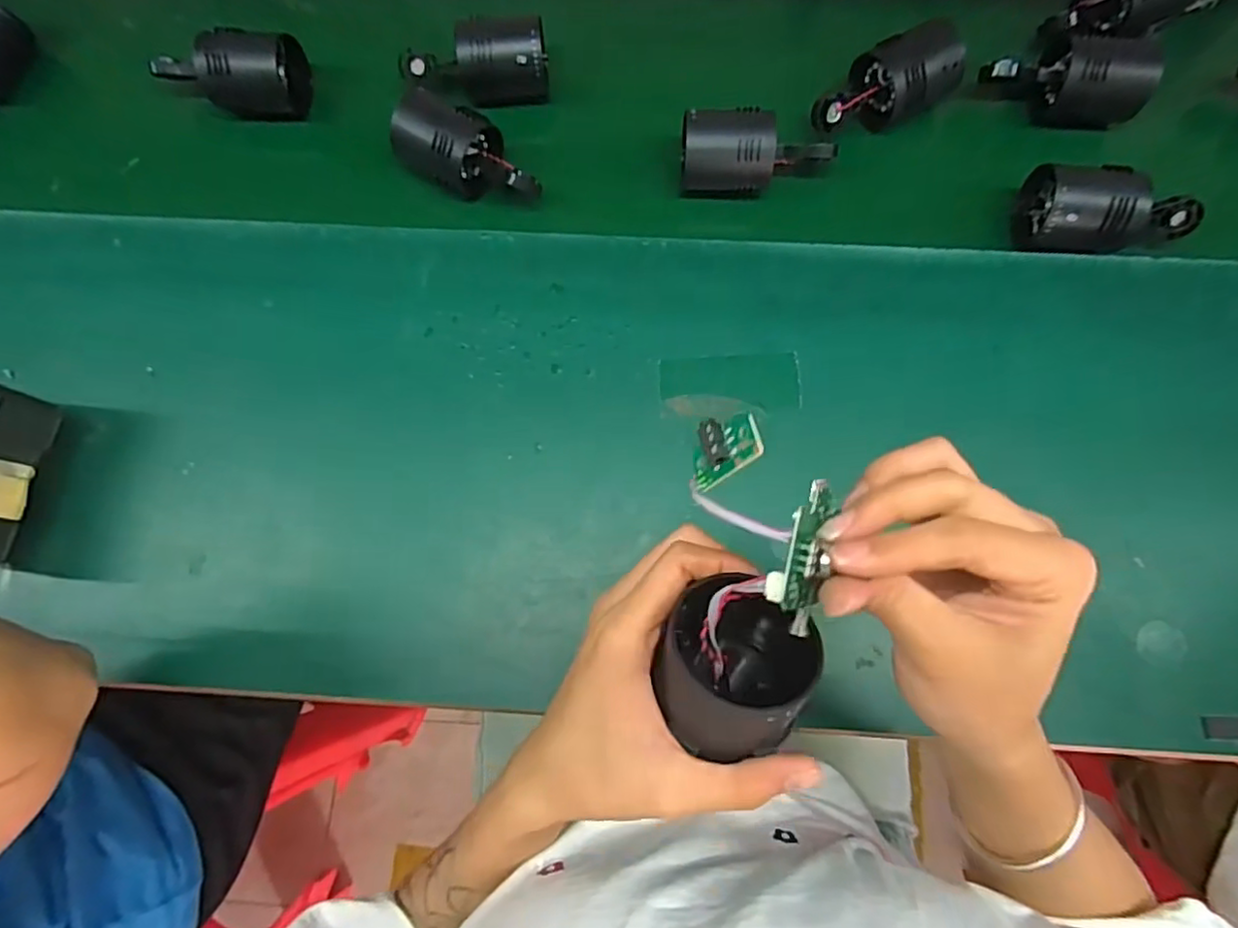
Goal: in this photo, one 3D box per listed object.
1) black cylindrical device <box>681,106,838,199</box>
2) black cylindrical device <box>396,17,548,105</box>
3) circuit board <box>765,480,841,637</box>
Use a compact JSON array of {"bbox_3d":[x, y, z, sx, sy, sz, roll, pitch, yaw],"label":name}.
[{"bbox_3d":[0.103,-0.230,0.469,0.117,0.045,0.051,-7,76,0],"label":"black cylindrical device"},{"bbox_3d":[-0.113,-0.315,0.499,0.115,0.052,0.052,-6,76,0],"label":"black cylindrical device"},{"bbox_3d":[0.061,0.031,0.213,0.014,0.022,0.052,11,88,47],"label":"circuit board"}]

